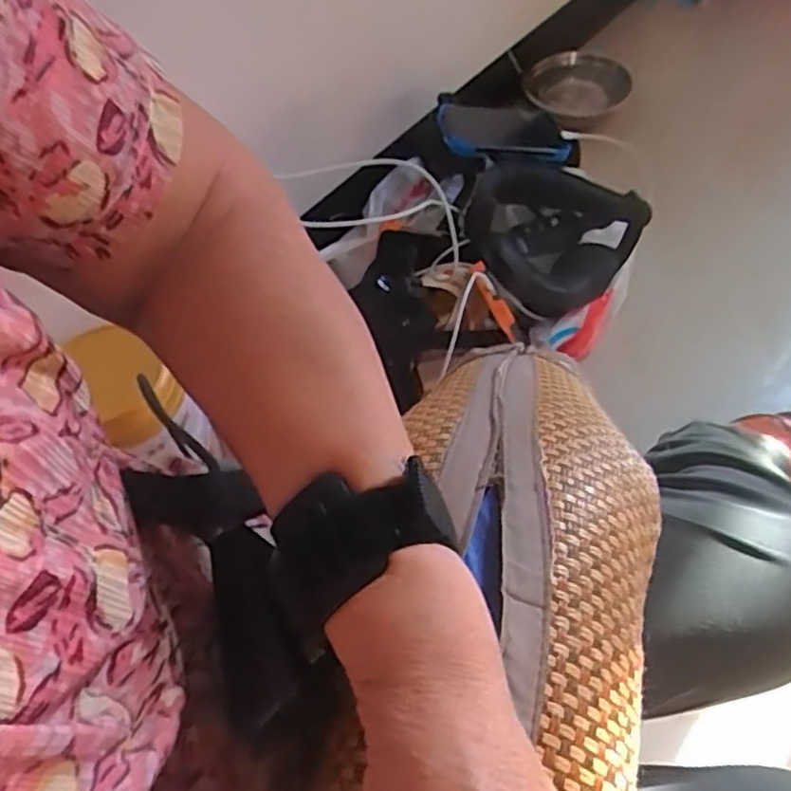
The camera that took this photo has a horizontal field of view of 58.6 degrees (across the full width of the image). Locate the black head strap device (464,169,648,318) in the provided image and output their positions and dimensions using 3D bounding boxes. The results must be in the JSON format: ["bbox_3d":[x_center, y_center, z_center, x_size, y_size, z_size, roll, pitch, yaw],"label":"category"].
[{"bbox_3d":[0.179,-0.187,0.795,0.187,0.097,0.169,13,50,14],"label":"black head strap device"}]

